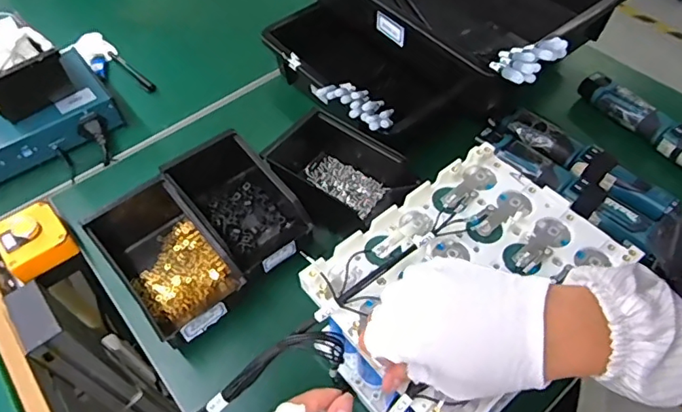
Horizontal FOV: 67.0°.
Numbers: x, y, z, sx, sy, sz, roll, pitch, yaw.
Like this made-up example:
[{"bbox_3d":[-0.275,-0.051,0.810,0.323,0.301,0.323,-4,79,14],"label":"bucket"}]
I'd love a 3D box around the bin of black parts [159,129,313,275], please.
[{"bbox_3d":[-0.129,-0.008,0.624,0.104,0.071,0.198,-35,59,-22],"label":"bin of black parts"}]

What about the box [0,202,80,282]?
[{"bbox_3d":[-0.365,0.042,0.616,0.075,0.041,0.087,-37,60,-23],"label":"box"}]

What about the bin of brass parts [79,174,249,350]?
[{"bbox_3d":[-0.202,0.055,0.583,0.104,0.071,0.201,-36,59,-22],"label":"bin of brass parts"}]

